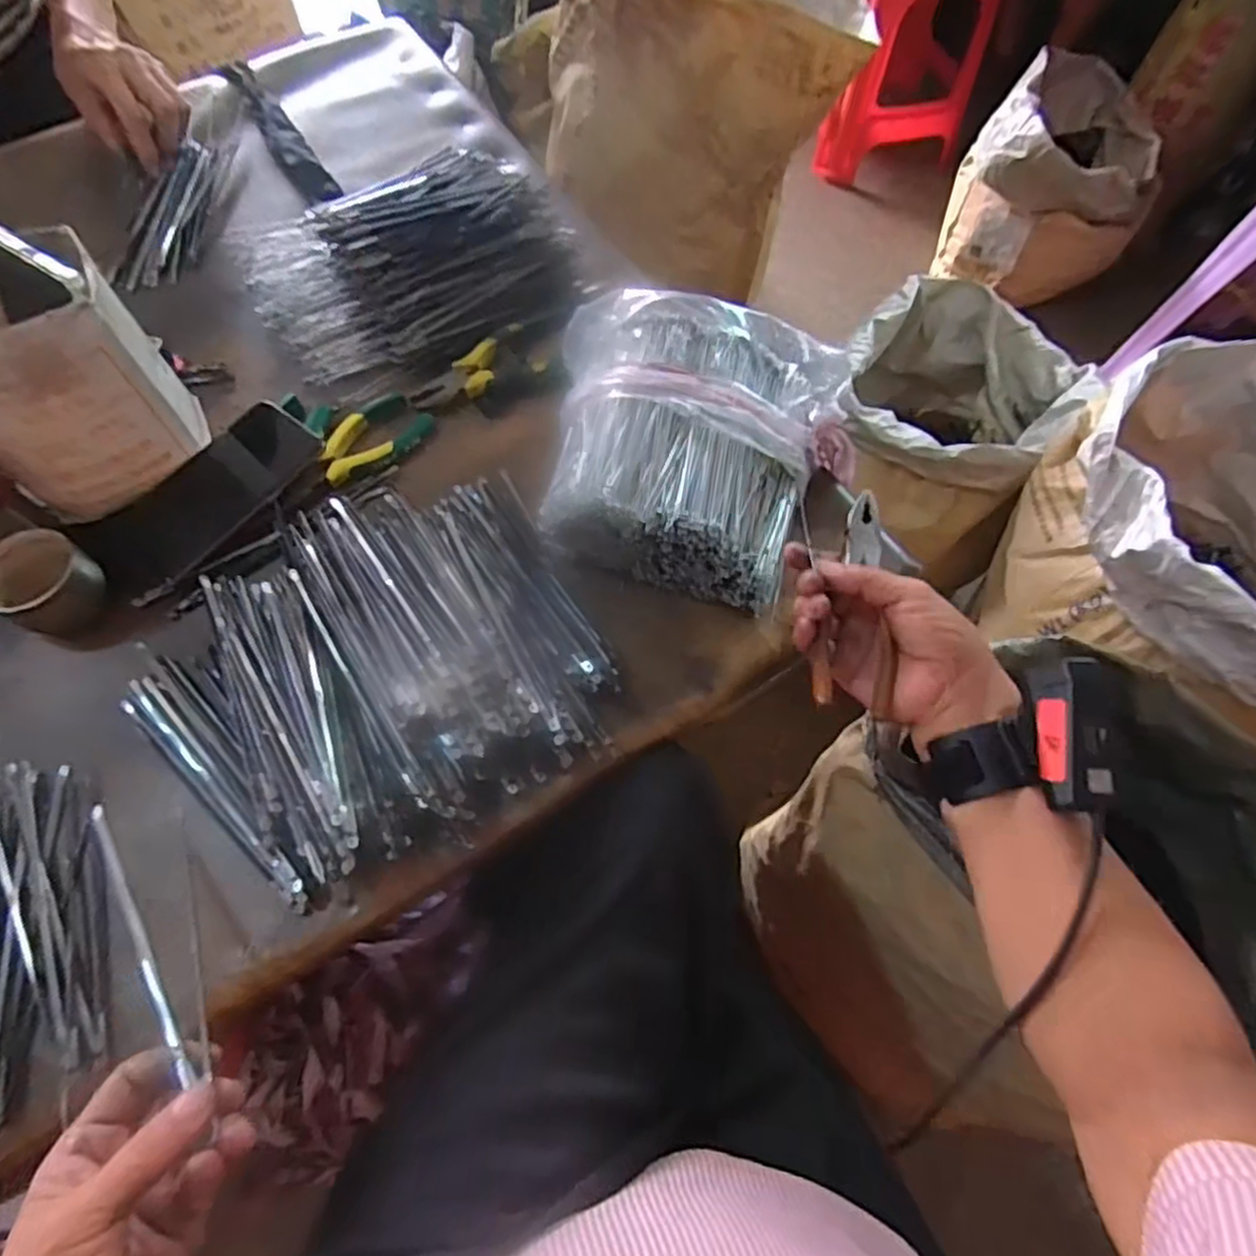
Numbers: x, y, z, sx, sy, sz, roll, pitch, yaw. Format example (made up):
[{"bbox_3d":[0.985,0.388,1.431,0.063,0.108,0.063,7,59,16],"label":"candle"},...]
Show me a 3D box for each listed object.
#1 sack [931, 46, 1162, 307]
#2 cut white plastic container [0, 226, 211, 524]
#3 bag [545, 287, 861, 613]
[{"bbox_3d":[0.853,-0.892,1.460,0.357,0.324,0.326,-16,66,-9],"label":"sack"},{"bbox_3d":[-0.385,-0.162,0.493,0.124,0.158,0.098,-33,69,-15],"label":"cut white plastic container"},{"bbox_3d":[0.045,-0.131,0.518,0.219,0.085,0.205,12,65,5],"label":"bag"}]

